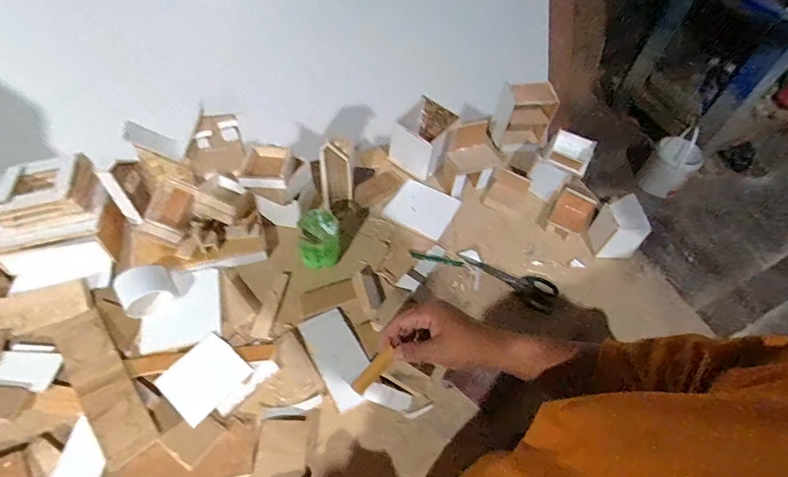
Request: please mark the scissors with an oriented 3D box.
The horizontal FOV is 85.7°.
[{"bbox_3d":[0.168,0.055,0.628,0.146,0.007,0.061,28,57,16],"label":"scissors"}]

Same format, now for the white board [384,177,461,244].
[{"bbox_3d":[0.047,-0.052,0.691,0.099,0.009,0.095,27,56,15],"label":"white board"}]

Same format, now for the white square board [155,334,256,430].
[{"bbox_3d":[-0.223,0.160,0.496,0.074,0.010,0.083,34,58,19],"label":"white square board"}]

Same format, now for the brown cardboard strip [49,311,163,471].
[{"bbox_3d":[-0.331,0.159,0.481,0.052,0.023,0.196,-35,63,-26],"label":"brown cardboard strip"}]

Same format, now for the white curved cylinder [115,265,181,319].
[{"bbox_3d":[-0.313,0.064,0.539,0.062,0.038,0.060,-30,62,-24],"label":"white curved cylinder"}]

